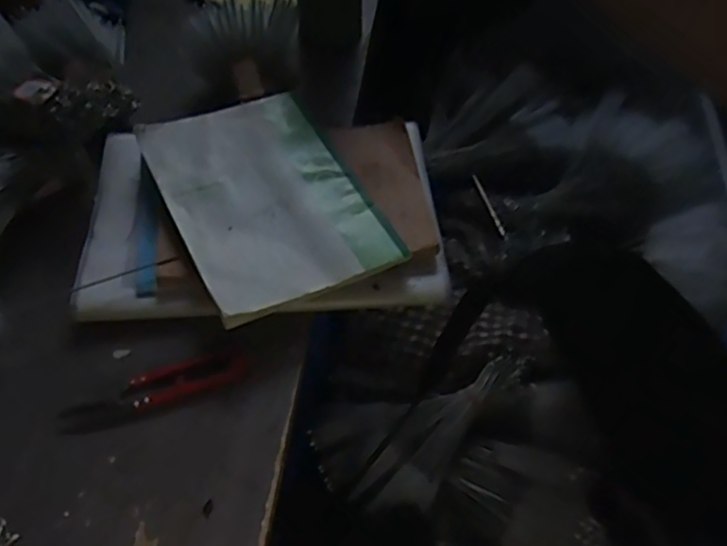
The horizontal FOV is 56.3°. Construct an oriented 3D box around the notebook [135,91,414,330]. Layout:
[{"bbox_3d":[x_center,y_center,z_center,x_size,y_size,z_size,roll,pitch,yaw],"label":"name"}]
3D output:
[{"bbox_3d":[-0.073,-0.060,0.501,0.134,0.008,0.199,-21,57,-20],"label":"notebook"}]

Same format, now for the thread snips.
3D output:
[{"bbox_3d":[-0.132,0.074,0.432,0.119,0.005,0.026,-16,53,-15],"label":"thread snips"}]

